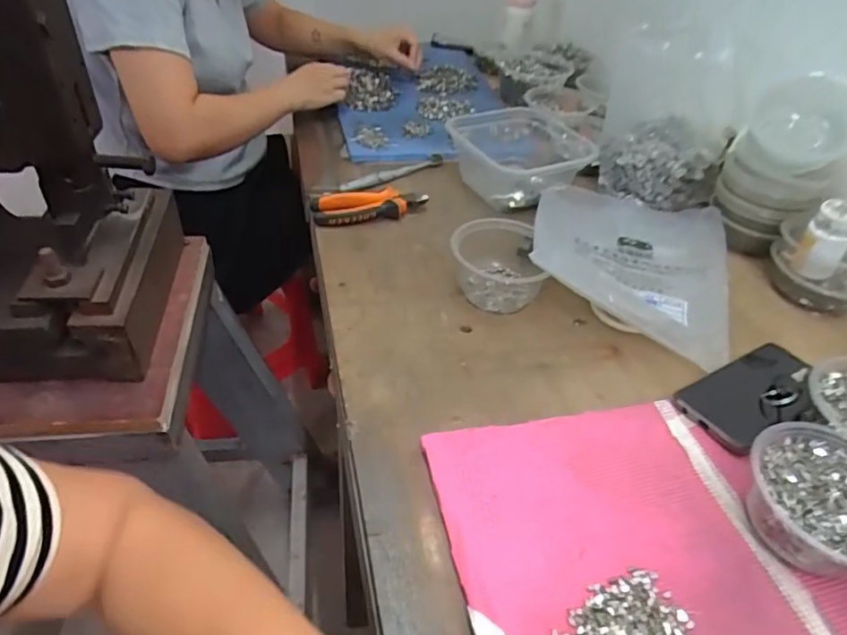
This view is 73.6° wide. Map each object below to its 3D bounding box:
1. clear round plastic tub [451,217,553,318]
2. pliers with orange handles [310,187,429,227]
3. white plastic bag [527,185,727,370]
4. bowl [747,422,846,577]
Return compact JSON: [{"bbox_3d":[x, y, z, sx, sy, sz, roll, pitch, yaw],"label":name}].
[{"bbox_3d":[0.081,-0.059,0.631,0.103,0.066,0.093,9,41,4],"label":"clear round plastic tub"},{"bbox_3d":[-0.070,-0.143,0.740,0.149,0.026,0.060,0,42,-8],"label":"pliers with orange handles"},{"bbox_3d":[0.243,-0.090,0.657,0.224,0.076,0.264,16,43,10],"label":"white plastic bag"},{"bbox_3d":[0.303,0.139,0.426,0.113,0.055,0.109,4,42,-3],"label":"bowl"}]

